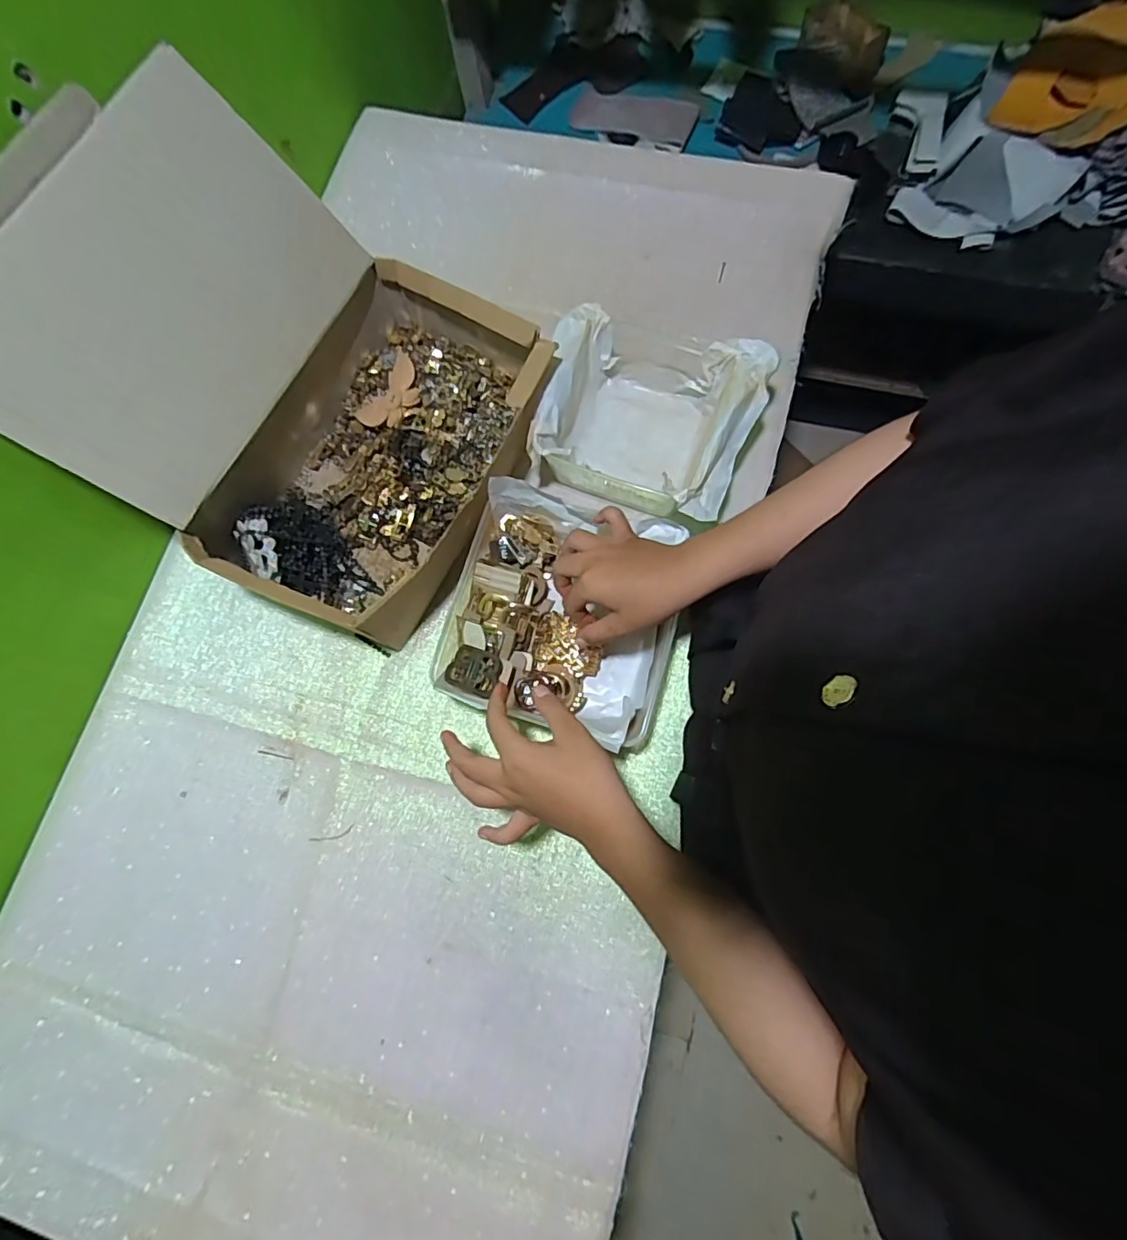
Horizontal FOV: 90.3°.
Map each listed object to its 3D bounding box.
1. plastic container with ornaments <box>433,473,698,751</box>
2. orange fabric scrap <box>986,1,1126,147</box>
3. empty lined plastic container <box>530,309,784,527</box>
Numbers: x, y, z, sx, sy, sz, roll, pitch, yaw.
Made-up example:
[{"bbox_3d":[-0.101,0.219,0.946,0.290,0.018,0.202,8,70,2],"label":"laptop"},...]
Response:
[{"bbox_3d":[0.000,-0.001,0.516,0.204,0.083,0.199,17,79,5],"label":"plastic container with ornaments"},{"bbox_3d":[0.658,-0.680,0.689,0.169,0.067,0.171,30,80,11],"label":"orange fabric scrap"},{"bbox_3d":[0.081,-0.195,0.557,0.204,0.077,0.171,16,77,7],"label":"empty lined plastic container"}]

